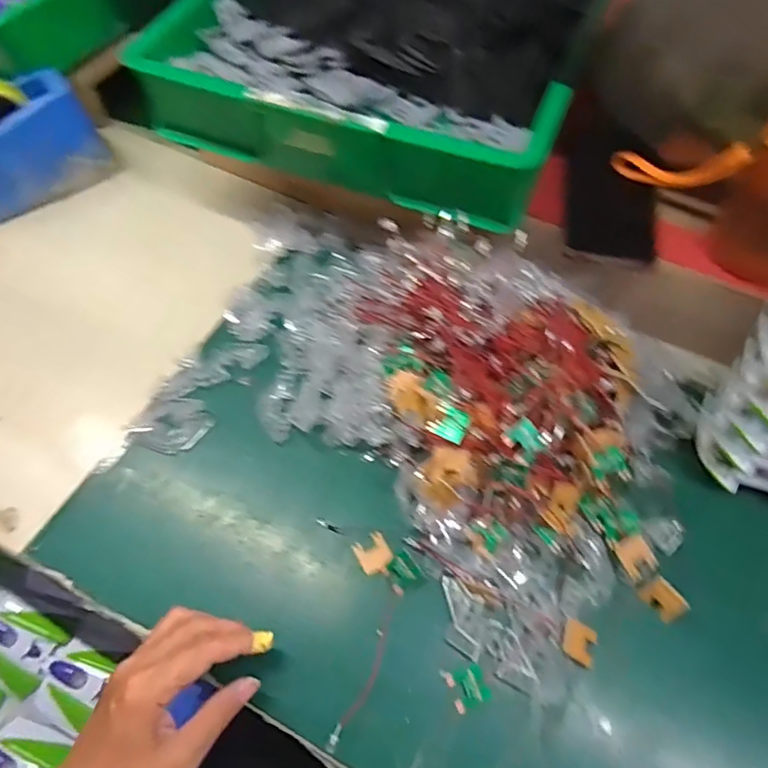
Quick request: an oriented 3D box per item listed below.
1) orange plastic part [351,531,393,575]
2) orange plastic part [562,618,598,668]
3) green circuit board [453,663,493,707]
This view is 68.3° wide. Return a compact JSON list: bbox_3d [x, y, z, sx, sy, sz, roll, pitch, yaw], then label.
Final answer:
[{"bbox_3d":[-0.009,0.132,0.442,0.025,0.006,0.028,-27,64,-14],"label":"orange plastic part"},{"bbox_3d":[0.139,0.184,0.402,0.024,0.016,0.024,19,63,11],"label":"orange plastic part"},{"bbox_3d":[0.061,0.208,0.392,0.020,0.004,0.024,-22,63,-12],"label":"green circuit board"}]

